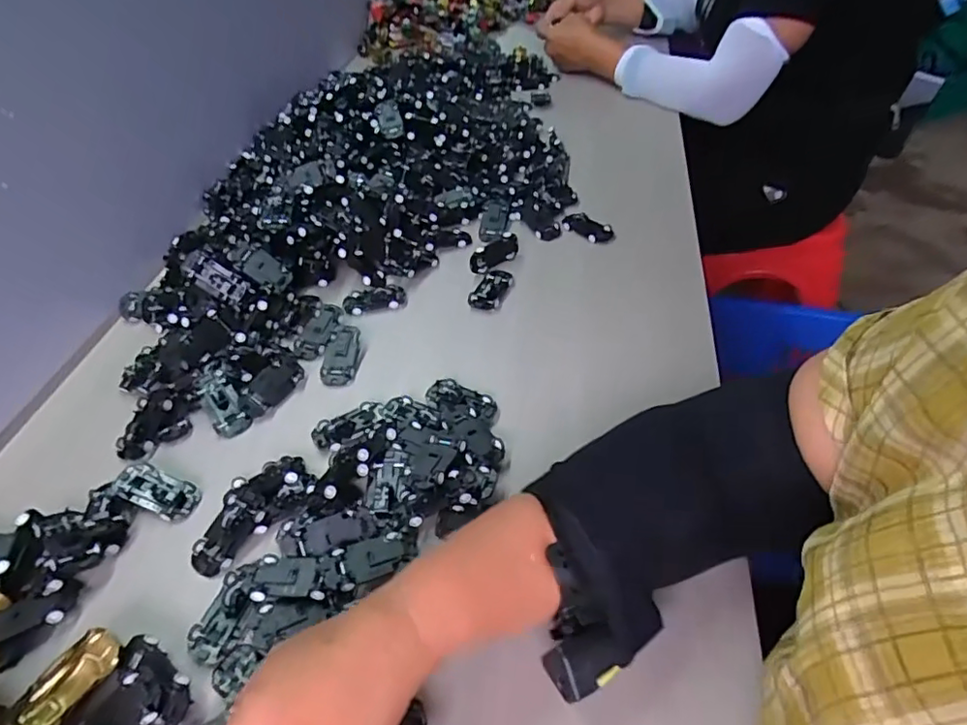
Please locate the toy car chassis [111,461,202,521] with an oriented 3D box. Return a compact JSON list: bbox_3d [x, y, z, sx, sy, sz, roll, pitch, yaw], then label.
[{"bbox_3d":[-0.257,0.099,0.461,0.067,0.011,0.031,12,47,16],"label":"toy car chassis"}]

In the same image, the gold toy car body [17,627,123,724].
[{"bbox_3d":[-0.253,0.194,0.359,0.030,0.018,0.062,27,52,28],"label":"gold toy car body"}]

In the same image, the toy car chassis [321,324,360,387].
[{"bbox_3d":[-0.136,-0.007,0.562,0.030,0.006,0.065,3,62,4],"label":"toy car chassis"}]

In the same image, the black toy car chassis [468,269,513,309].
[{"bbox_3d":[0.009,-0.080,0.627,0.034,0.012,0.061,15,48,18],"label":"black toy car chassis"}]

